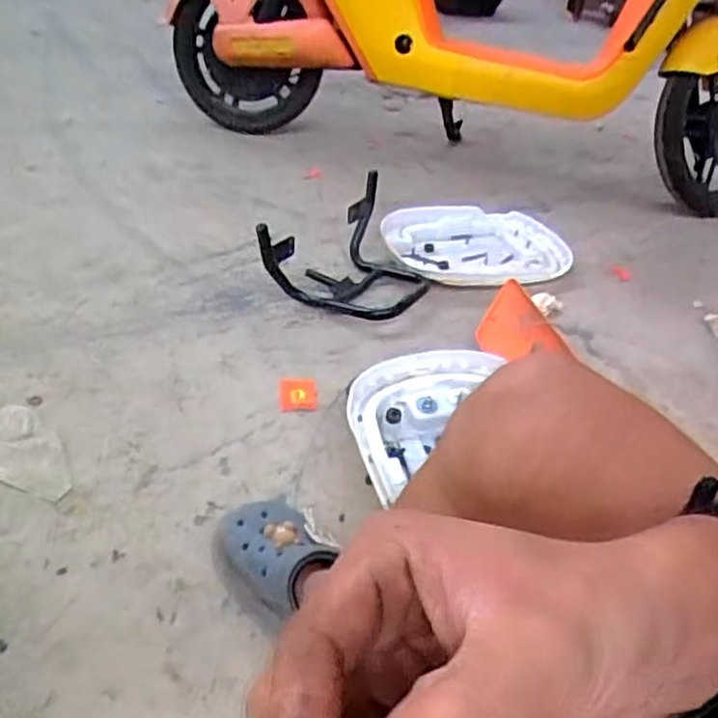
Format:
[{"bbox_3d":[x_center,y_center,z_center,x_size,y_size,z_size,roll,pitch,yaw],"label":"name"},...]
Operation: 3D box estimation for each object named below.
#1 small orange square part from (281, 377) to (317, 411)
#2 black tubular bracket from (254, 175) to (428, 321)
[{"bbox_3d":[-0.087,0.050,1.024,0.052,0.007,0.068,2,37,-7],"label":"small orange square part"},{"bbox_3d":[-0.008,-0.196,1.221,0.267,0.180,0.276,11,37,4],"label":"black tubular bracket"}]

